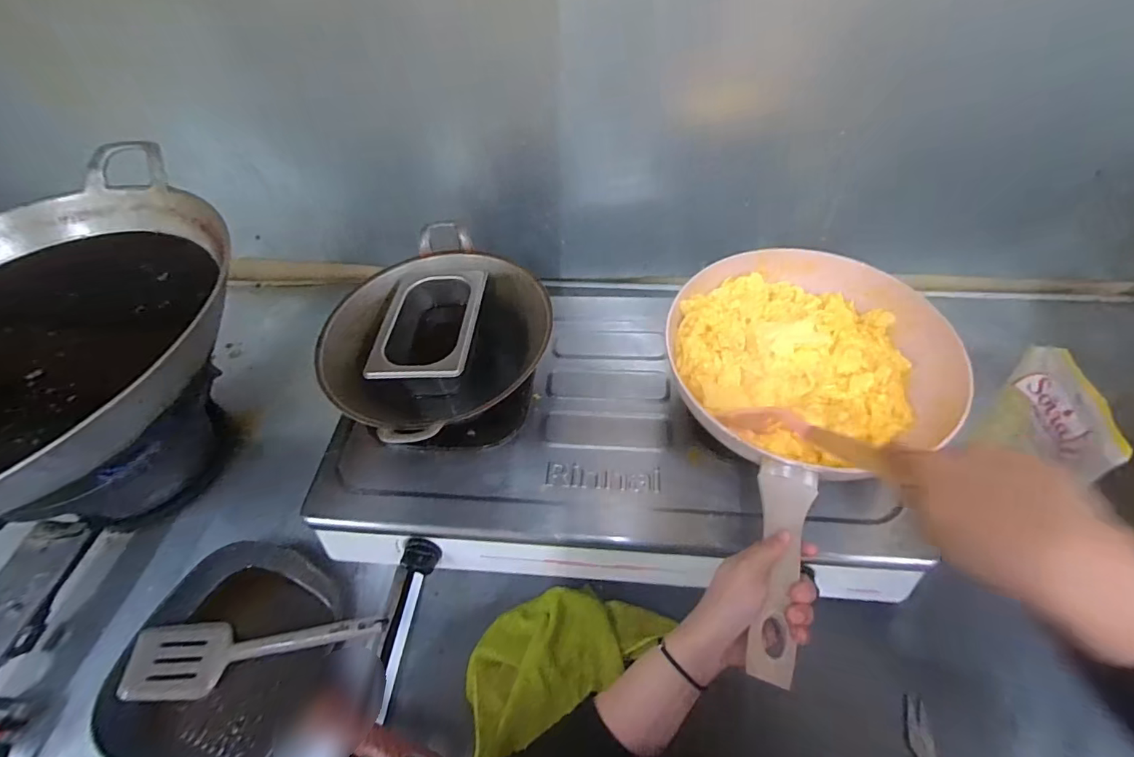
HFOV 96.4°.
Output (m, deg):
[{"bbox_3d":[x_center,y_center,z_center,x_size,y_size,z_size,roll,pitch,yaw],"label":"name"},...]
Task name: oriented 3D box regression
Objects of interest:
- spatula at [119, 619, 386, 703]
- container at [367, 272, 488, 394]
[{"bbox_3d":[-0.326,0.294,0.541,0.260,0.042,0.072,-6,53,1],"label":"spatula"},{"bbox_3d":[-0.160,-0.052,0.627,0.108,0.083,0.177,3,53,8],"label":"container"}]

